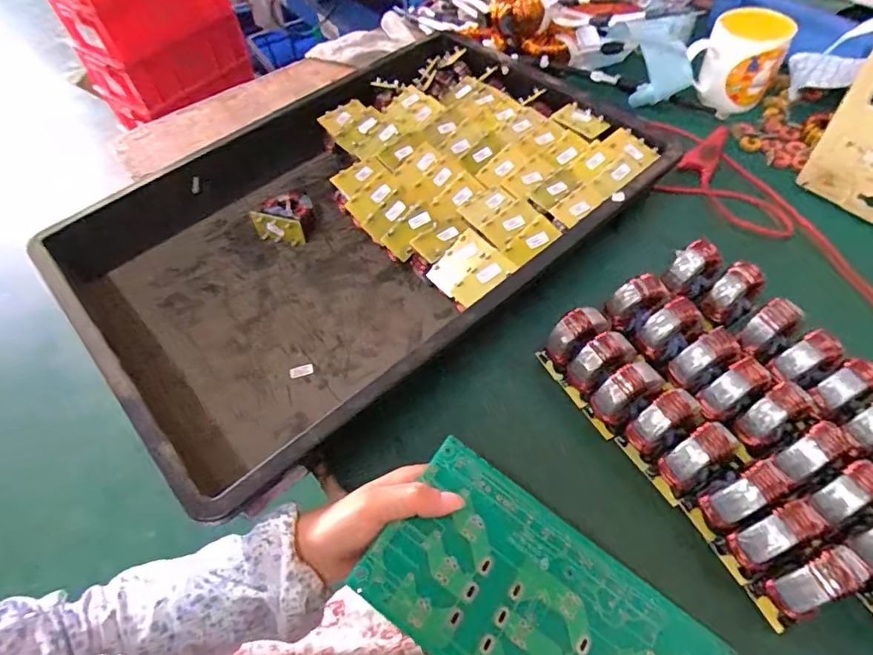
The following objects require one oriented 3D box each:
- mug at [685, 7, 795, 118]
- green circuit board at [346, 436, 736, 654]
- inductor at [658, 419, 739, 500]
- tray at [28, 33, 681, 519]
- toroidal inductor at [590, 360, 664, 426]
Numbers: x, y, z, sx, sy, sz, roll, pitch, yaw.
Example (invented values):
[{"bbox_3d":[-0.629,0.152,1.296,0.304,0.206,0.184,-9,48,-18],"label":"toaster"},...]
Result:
[{"bbox_3d":[0.362,-0.319,0.645,0.083,0.092,0.086,-40,61,-22],"label":"mug"},{"bbox_3d":[0.070,0.182,0.332,0.223,0.005,0.112,36,63,6],"label":"green circuit board"},{"bbox_3d":[0.192,0.097,0.389,0.053,0.053,0.028,-28,57,-14],"label":"inductor"},{"bbox_3d":[-0.071,-0.111,0.546,0.529,0.077,0.364,-38,60,-20],"label":"tray"},{"bbox_3d":[0.148,0.054,0.418,0.046,0.054,0.024,-26,57,-13],"label":"toroidal inductor"}]

